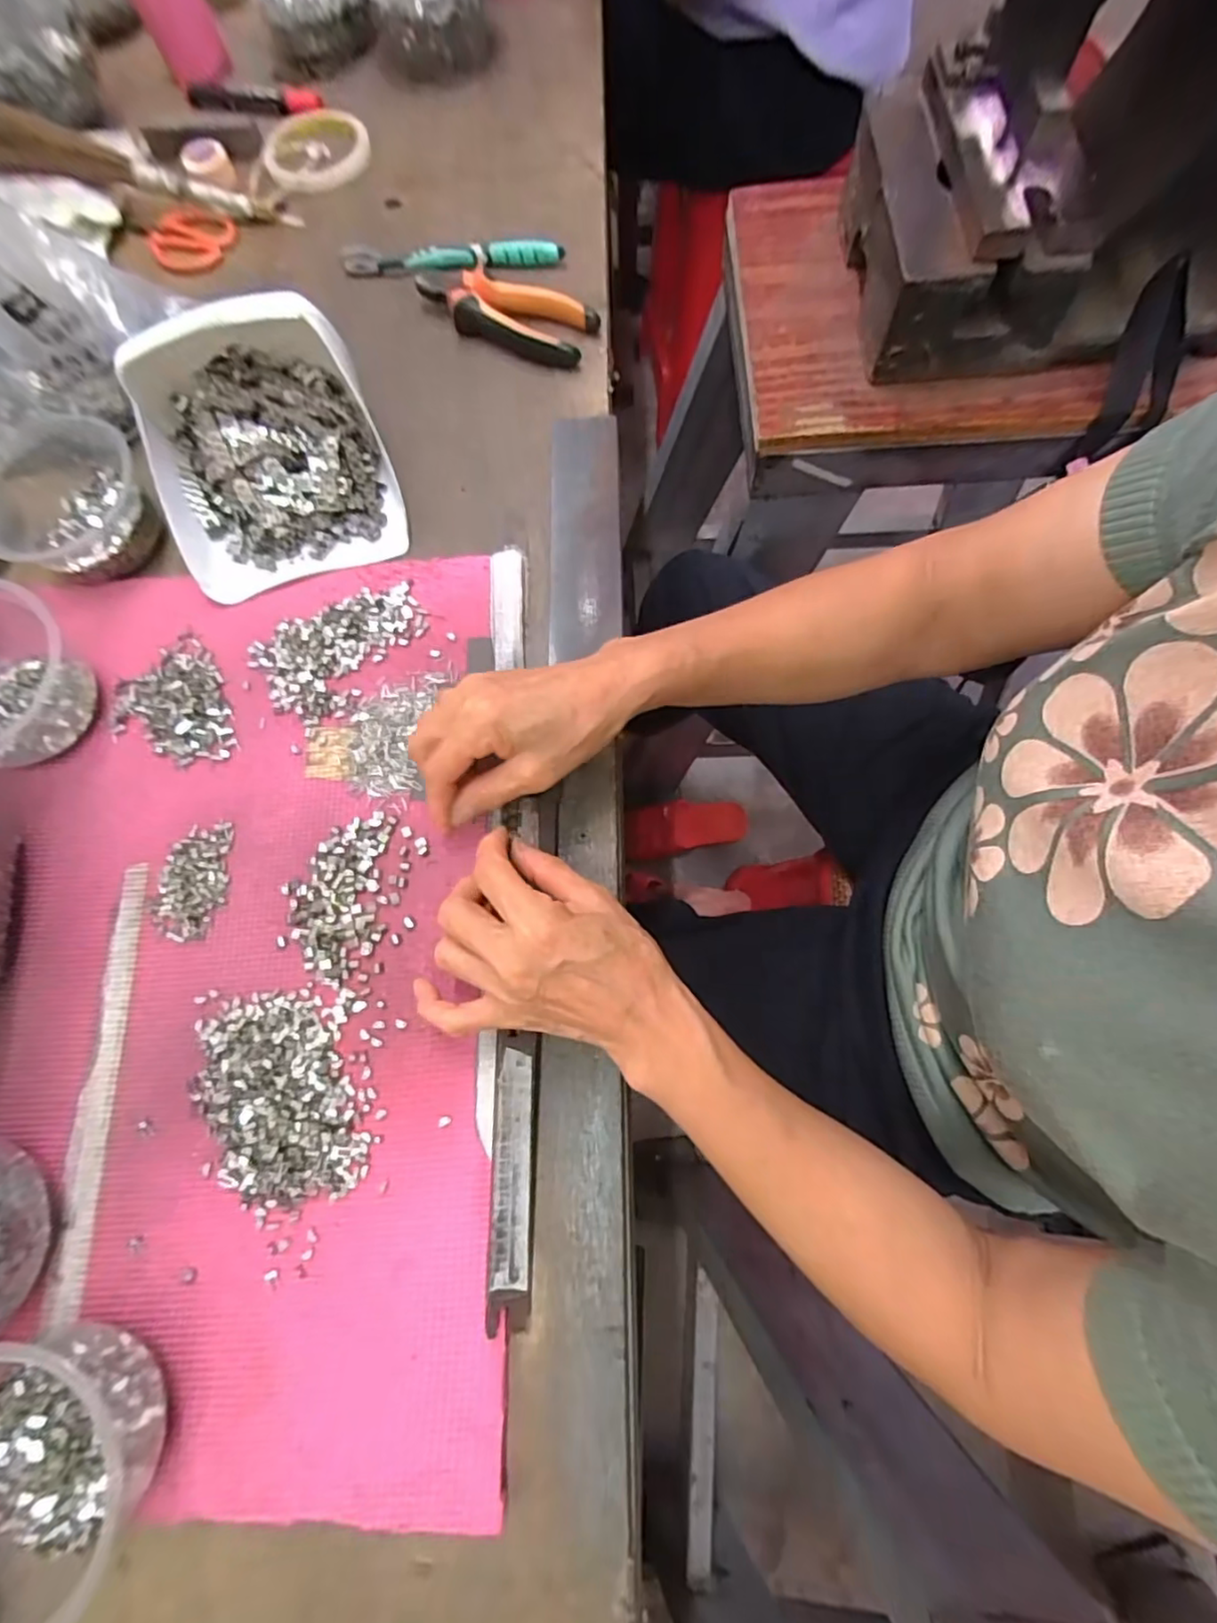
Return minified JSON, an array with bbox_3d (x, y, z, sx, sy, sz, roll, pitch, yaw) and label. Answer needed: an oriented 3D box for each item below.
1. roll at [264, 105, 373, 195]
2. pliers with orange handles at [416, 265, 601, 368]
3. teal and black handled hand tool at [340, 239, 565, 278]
[{"bbox_3d":[-0.273,-0.620,0.595,0.097,0.015,0.096,-18,73,-2],"label":"roll"},{"bbox_3d":[-0.082,-0.397,0.505,0.150,0.024,0.054,31,78,12],"label":"pliers with orange handles"},{"bbox_3d":[-0.134,-0.469,0.536,0.189,0.019,0.022,1,73,4],"label":"teal and black handled hand tool"}]

